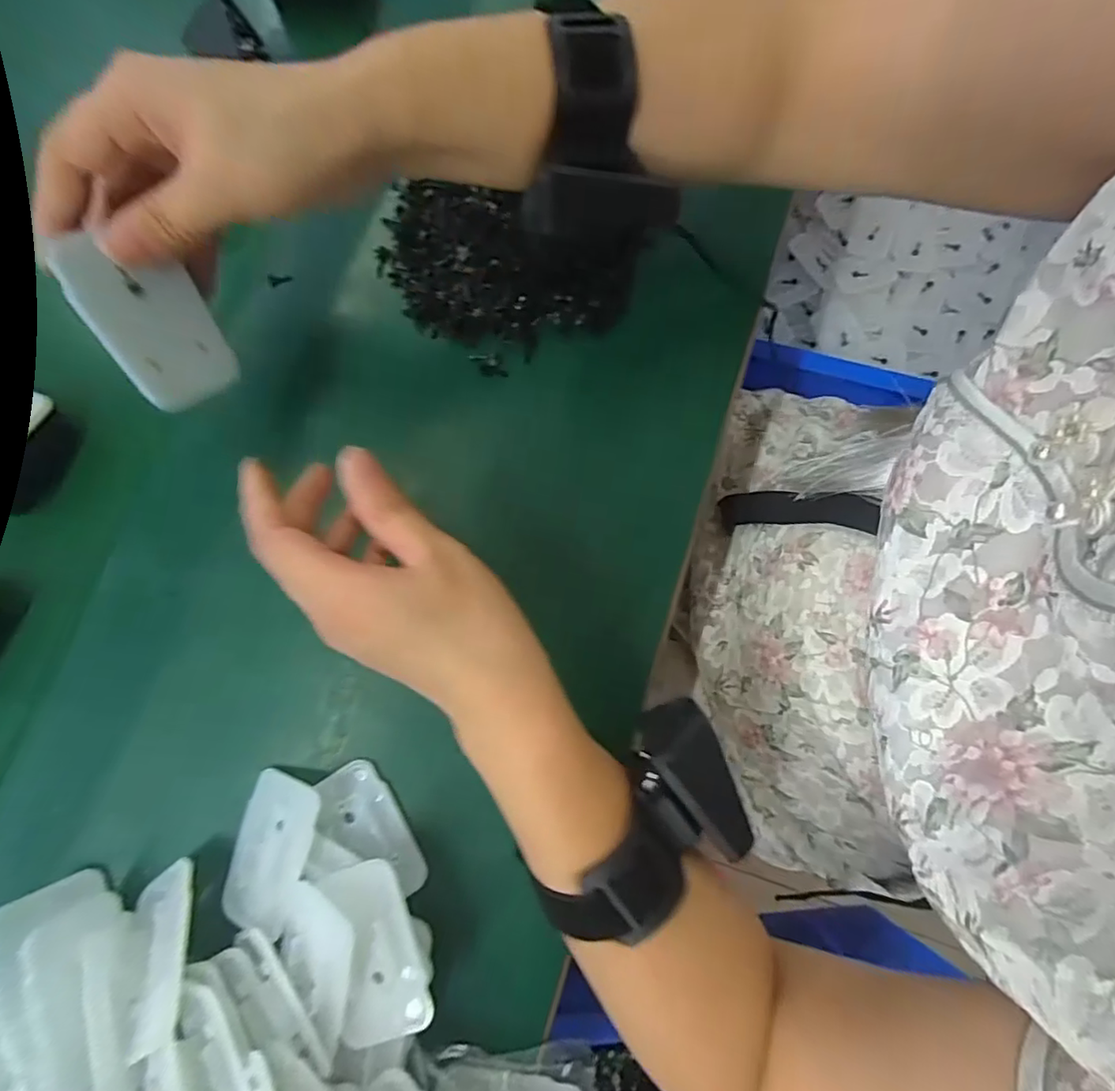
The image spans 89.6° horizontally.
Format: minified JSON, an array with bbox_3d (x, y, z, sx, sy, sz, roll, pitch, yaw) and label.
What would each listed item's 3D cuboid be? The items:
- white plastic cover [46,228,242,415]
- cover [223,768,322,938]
[{"bbox_3d":[-0.169,-0.094,0.237,0.041,0.065,0.004,-39,37,-24],"label":"white plastic cover"},{"bbox_3d":[-0.136,0.144,0.268,0.039,0.004,0.065,0,68,15],"label":"cover"}]

